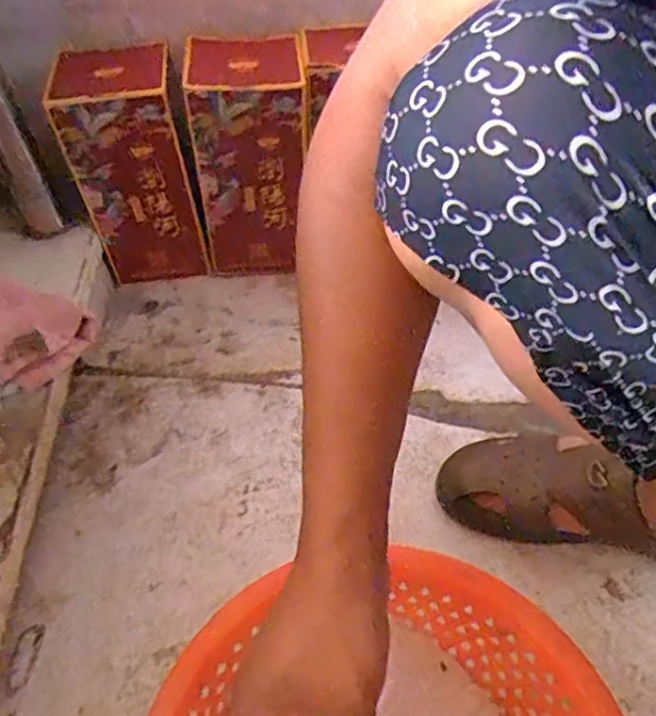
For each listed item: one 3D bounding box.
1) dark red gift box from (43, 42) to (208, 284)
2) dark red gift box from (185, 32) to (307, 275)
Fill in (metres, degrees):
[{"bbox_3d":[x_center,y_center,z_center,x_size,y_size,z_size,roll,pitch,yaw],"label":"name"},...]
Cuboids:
[{"bbox_3d":[-0.252,-0.244,0.806,0.136,0.267,0.141,-10,50,-7],"label":"dark red gift box"},{"bbox_3d":[-0.093,-0.252,0.800,0.135,0.274,0.136,-2,50,0],"label":"dark red gift box"}]

